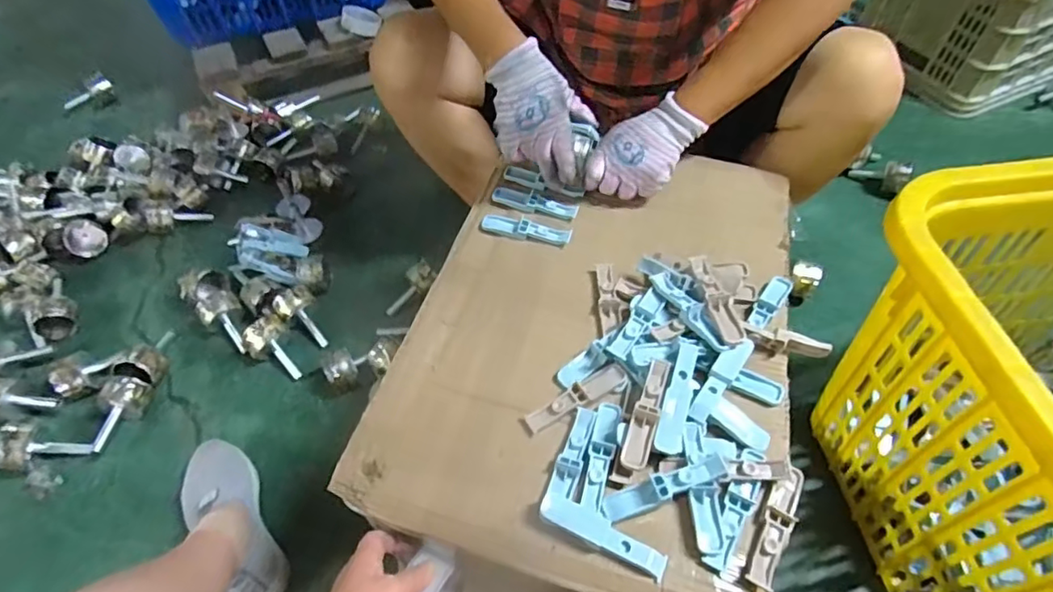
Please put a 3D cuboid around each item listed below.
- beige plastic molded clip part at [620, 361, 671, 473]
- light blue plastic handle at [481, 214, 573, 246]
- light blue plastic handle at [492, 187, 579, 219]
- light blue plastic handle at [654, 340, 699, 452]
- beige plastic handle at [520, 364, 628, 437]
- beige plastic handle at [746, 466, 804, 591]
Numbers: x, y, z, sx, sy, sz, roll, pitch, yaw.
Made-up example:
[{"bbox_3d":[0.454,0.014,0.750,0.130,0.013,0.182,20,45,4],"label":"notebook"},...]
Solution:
[{"bbox_3d":[0.100,0.095,0.475,0.021,0.007,0.097,15,55,13],"label":"beige plastic molded clip part"},{"bbox_3d":[0.000,-0.076,0.642,0.101,0.011,0.026,11,54,11],"label":"light blue plastic handle"},{"bbox_3d":[0.011,-0.110,0.667,0.098,0.009,0.026,10,54,9],"label":"light blue plastic handle"},{"bbox_3d":[0.132,0.079,0.485,0.023,0.017,0.112,15,55,13],"label":"light blue plastic handle"},{"bbox_3d":[0.042,0.089,0.506,0.101,0.010,0.024,-24,56,-16],"label":"beige plastic handle"},{"bbox_3d":[0.192,0.175,0.438,0.021,0.018,0.096,25,57,19],"label":"beige plastic handle"}]

